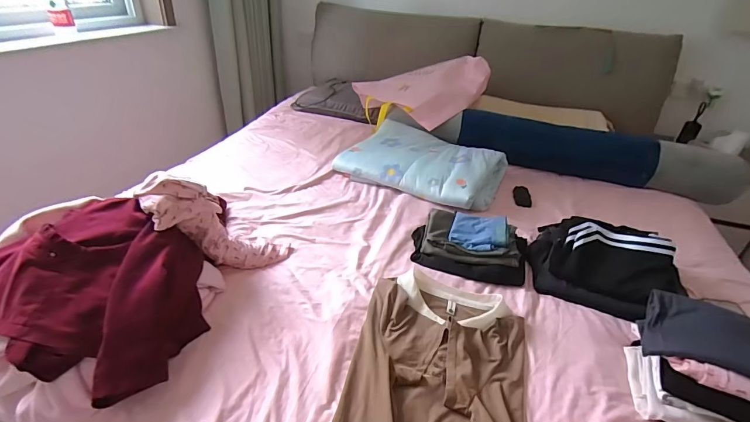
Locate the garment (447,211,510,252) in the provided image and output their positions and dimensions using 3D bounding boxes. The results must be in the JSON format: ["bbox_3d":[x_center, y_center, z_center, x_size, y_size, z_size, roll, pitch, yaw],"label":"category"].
[{"bbox_3d":[0.272,0.049,1.013,0.144,0.033,0.142,10,33,7],"label":"garment"}]

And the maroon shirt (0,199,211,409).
[{"bbox_3d":[-0.509,0.146,0.723,0.399,0.188,0.317,17,35,18],"label":"maroon shirt"}]

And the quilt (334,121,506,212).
[{"bbox_3d":[0.171,-0.184,1.370,0.527,0.092,0.357,20,38,24],"label":"quilt"}]

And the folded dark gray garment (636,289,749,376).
[{"bbox_3d":[0.634,0.237,0.635,0.319,0.078,0.114,22,37,24],"label":"folded dark gray garment"}]

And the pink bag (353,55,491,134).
[{"bbox_3d":[0.219,-0.516,1.659,0.552,0.083,0.421,-21,53,2],"label":"pink bag"}]

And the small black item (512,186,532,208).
[{"bbox_3d":[0.502,-0.051,1.320,0.054,0.019,0.108,8,33,5],"label":"small black item"}]

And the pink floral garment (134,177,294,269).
[{"bbox_3d":[-0.366,0.039,0.893,0.113,0.348,0.144,-41,38,9],"label":"pink floral garment"}]

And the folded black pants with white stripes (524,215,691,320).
[{"bbox_3d":[0.555,0.113,0.942,0.314,0.116,0.251,20,38,23],"label":"folded black pants with white stripes"}]

